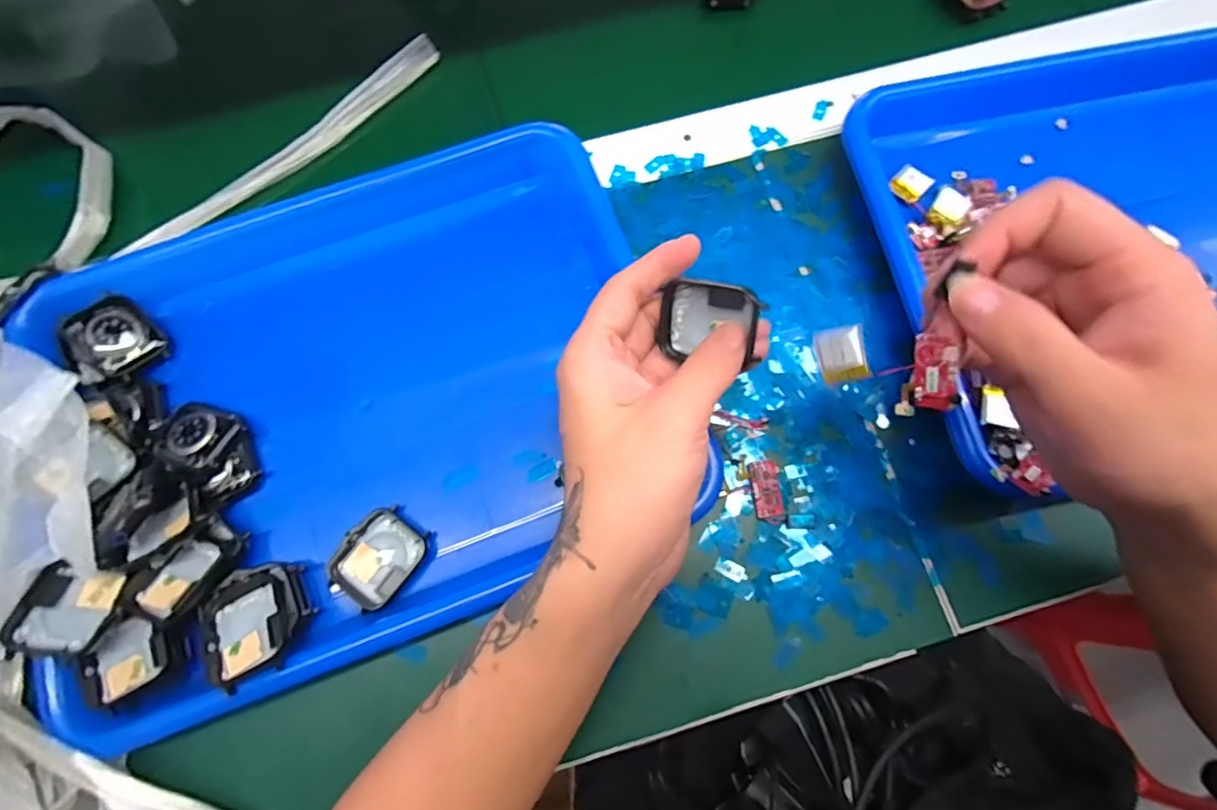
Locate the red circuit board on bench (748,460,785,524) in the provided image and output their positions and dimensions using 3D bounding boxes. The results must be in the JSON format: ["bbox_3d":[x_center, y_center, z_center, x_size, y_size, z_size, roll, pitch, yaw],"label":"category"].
[{"bbox_3d":[0.085,0.047,0.307,0.015,0.006,0.033,-10,75,-2],"label":"red circuit board on bench"}]

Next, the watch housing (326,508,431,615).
[{"bbox_3d":[-0.118,0.078,0.292,0.035,0.009,0.047,34,78,9],"label":"watch housing"}]

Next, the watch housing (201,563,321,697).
[{"bbox_3d":[-0.168,0.105,0.275,0.046,0.020,0.049,-22,66,-11],"label":"watch housing"}]

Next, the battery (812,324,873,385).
[{"bbox_3d":[0.099,-0.021,0.242,0.019,0.004,0.023,-13,95,37],"label":"battery"}]

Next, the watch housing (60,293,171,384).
[{"bbox_3d":[-0.277,-0.035,0.319,0.042,0.019,0.042,-37,97,-34],"label":"watch housing"}]

